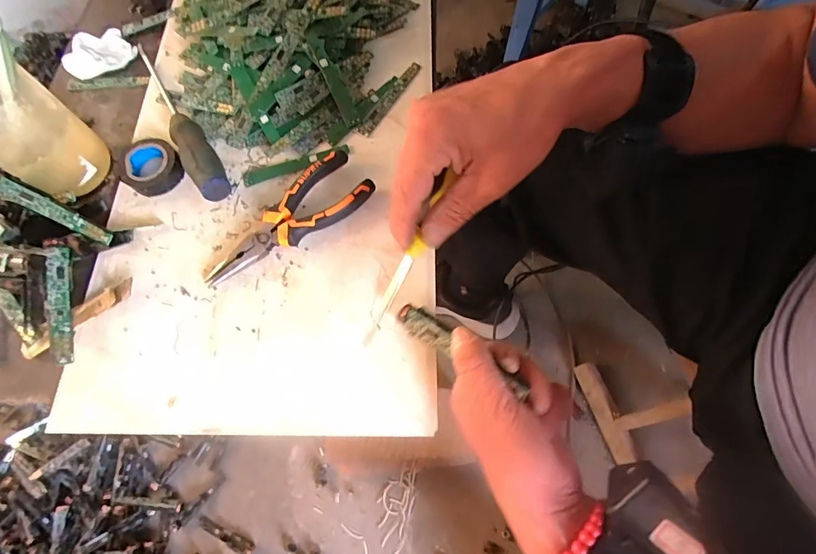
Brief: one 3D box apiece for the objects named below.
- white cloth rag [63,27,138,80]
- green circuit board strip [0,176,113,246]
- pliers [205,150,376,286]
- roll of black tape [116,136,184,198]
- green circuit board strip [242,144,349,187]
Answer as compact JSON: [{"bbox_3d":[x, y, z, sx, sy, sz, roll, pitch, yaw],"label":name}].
[{"bbox_3d":[-0.344,-0.249,0.462,0.071,0.020,0.054,-35,70,-9],"label":"white cloth rag"},{"bbox_3d":[-0.301,-0.055,0.357,0.099,0.010,0.015,27,68,-5],"label":"green circuit board strip"},{"bbox_3d":[-0.105,-0.051,0.354,0.152,0.023,0.055,-33,70,-9],"label":"pliers"},{"bbox_3d":[-0.239,-0.102,0.388,0.051,0.020,0.053,-2,68,4],"label":"roll of black tape"},{"bbox_3d":[-0.105,-0.106,0.391,0.100,0.007,0.016,-19,68,-3],"label":"green circuit board strip"}]

